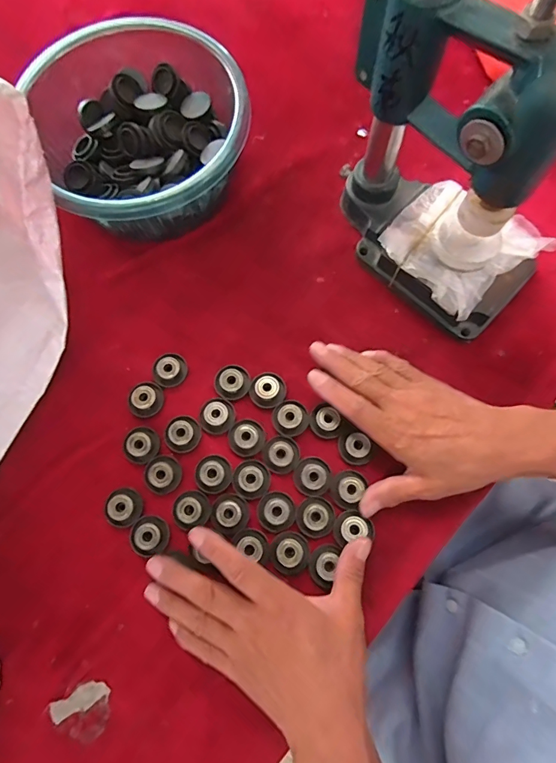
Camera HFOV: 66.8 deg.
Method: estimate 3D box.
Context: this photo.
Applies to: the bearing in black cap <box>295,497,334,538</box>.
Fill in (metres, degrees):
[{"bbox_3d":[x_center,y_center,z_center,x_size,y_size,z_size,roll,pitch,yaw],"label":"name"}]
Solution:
[{"bbox_3d":[0.032,0.115,0.358,0.032,0.008,0.032,0,75,2],"label":"bearing in black cap"}]

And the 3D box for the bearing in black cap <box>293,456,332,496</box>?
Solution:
[{"bbox_3d":[0.030,0.082,0.366,0.032,0.007,0.032,0,75,2],"label":"bearing in black cap"}]

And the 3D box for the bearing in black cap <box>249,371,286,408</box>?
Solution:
[{"bbox_3d":[-0.010,0.007,0.388,0.033,0.010,0.033,0,75,2],"label":"bearing in black cap"}]

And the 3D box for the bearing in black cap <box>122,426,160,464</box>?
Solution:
[{"bbox_3d":[-0.123,0.057,0.379,0.029,0.013,0.029,0,75,2],"label":"bearing in black cap"}]

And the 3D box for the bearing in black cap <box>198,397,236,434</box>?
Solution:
[{"bbox_3d":[-0.056,0.031,0.384,0.033,0.009,0.031,0,75,2],"label":"bearing in black cap"}]

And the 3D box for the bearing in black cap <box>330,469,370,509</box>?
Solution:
[{"bbox_3d":[0.060,0.092,0.362,0.027,0.007,0.031,26,77,8],"label":"bearing in black cap"}]

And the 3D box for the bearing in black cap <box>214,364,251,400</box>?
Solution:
[{"bbox_3d":[-0.042,0.000,0.391,0.031,0.012,0.033,0,75,2],"label":"bearing in black cap"}]

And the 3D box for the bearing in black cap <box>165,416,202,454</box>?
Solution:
[{"bbox_3d":[-0.087,0.047,0.381,0.032,0.012,0.032,0,75,2],"label":"bearing in black cap"}]

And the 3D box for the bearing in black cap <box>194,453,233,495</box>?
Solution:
[{"bbox_3d":[-0.057,0.081,0.370,0.032,0.009,0.032,0,75,2],"label":"bearing in black cap"}]

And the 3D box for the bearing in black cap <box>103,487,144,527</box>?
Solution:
[{"bbox_3d":[-0.133,0.108,0.364,0.029,0.014,0.032,-8,75,0],"label":"bearing in black cap"}]

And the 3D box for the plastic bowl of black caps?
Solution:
[{"bbox_3d":[-0.127,-0.241,0.416,0.187,0.082,0.197,0,75,2],"label":"plastic bowl of black caps"}]

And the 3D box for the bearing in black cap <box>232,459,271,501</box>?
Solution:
[{"bbox_3d":[-0.023,0.085,0.367,0.033,0.008,0.032,0,75,2],"label":"bearing in black cap"}]

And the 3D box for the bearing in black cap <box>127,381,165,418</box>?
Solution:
[{"bbox_3d":[-0.122,0.016,0.389,0.028,0.013,0.032,1,75,2],"label":"bearing in black cap"}]

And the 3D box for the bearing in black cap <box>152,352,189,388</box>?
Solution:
[{"bbox_3d":[-0.102,-0.012,0.397,0.031,0.009,0.032,0,75,2],"label":"bearing in black cap"}]

